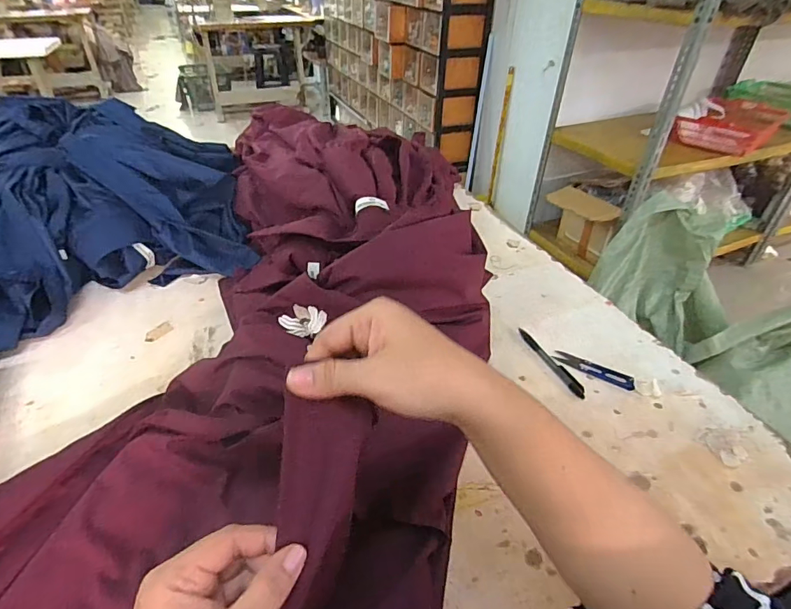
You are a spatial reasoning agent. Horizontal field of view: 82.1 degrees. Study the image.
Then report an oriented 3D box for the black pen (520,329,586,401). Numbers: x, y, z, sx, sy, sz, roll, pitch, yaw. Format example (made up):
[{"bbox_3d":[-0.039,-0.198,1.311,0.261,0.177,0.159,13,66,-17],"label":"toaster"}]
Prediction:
[{"bbox_3d":[0.211,0.078,0.622,0.016,0.009,0.136,-14,40,-18],"label":"black pen"}]

